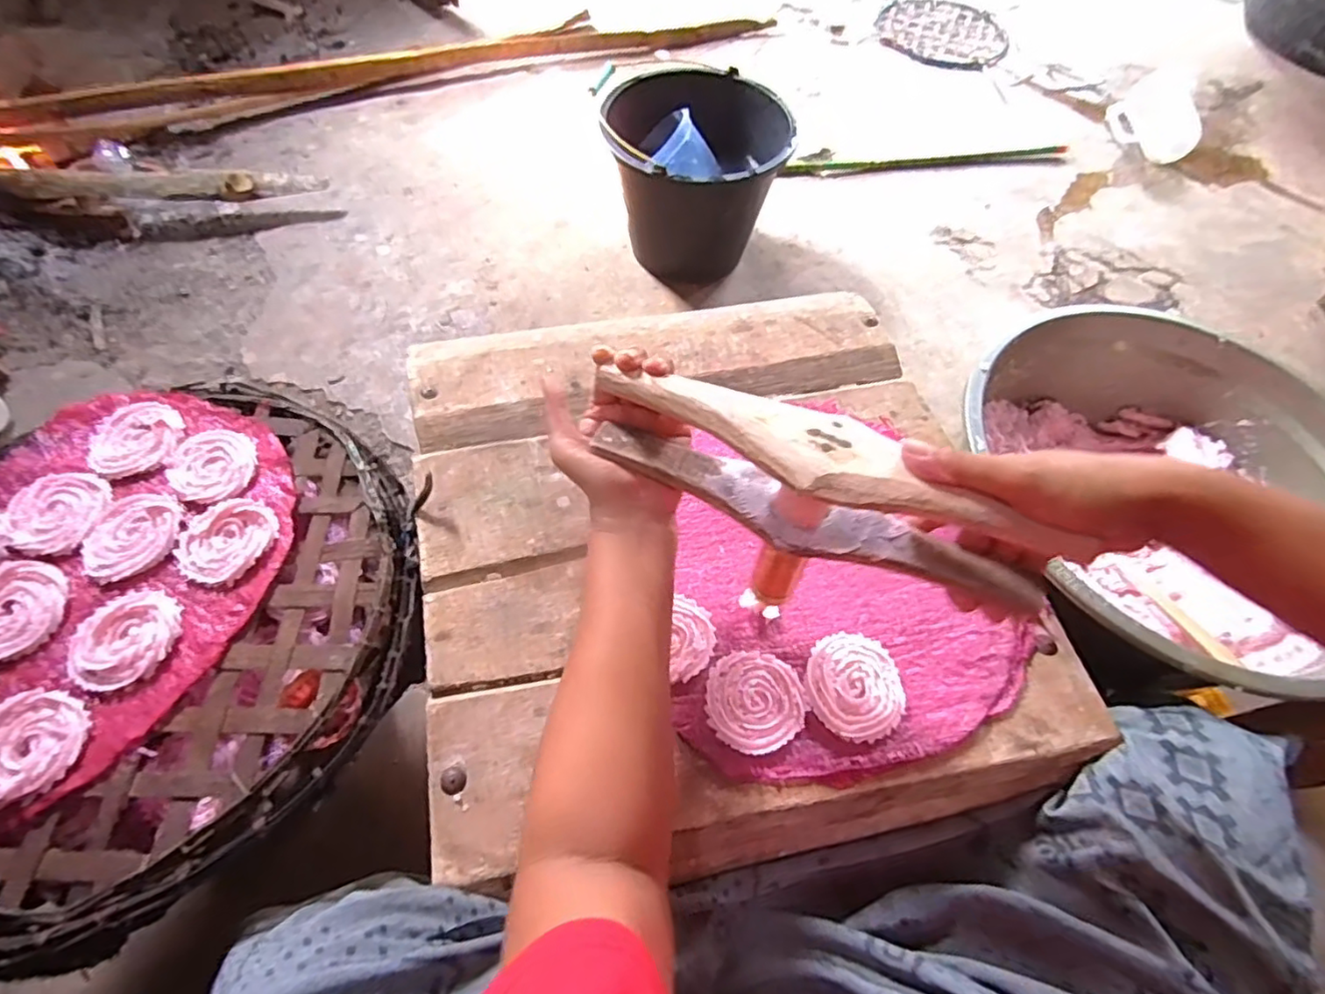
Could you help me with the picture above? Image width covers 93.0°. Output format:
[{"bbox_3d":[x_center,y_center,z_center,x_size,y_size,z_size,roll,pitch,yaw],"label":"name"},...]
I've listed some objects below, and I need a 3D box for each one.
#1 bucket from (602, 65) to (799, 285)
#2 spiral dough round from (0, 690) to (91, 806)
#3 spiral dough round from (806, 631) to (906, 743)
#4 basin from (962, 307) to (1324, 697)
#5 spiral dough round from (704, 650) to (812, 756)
[{"bbox_3d":[0.058,-0.561,1.142,0.291,0.256,0.294,1,60,-2],"label":"bucket"},{"bbox_3d":[-0.450,0.173,0.438,0.077,0.016,0.075,1,60,-2],"label":"spiral dough round"},{"bbox_3d":[0.149,0.146,0.487,0.073,0.012,0.081,2,60,-2],"label":"spiral dough round"},{"bbox_3d":[0.477,-0.009,0.653,0.398,0.160,0.354,-29,66,-18],"label":"basin"},{"bbox_3d":[0.071,0.152,0.473,0.075,0.007,0.073,1,60,-2],"label":"spiral dough round"}]

